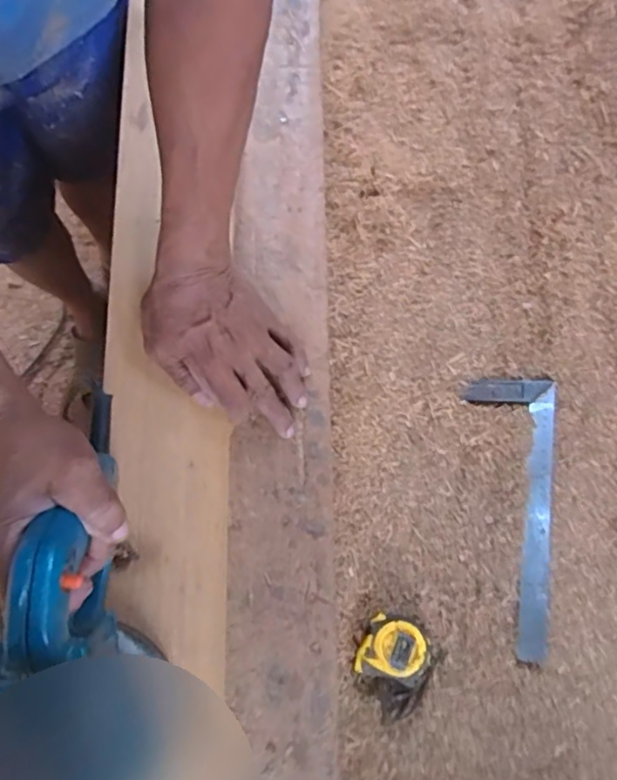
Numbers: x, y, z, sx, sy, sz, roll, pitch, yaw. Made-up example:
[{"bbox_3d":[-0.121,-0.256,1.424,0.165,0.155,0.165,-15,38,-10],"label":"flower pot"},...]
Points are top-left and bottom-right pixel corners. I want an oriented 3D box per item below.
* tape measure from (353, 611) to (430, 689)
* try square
[{"bbox_3d":[0.089,0.276,0.652,0.074,0.041,0.066,16,76,2],"label":"tape measure"},{"bbox_3d":[0.219,0.133,0.691,0.098,0.011,0.307,0,73,27],"label":"try square"}]

